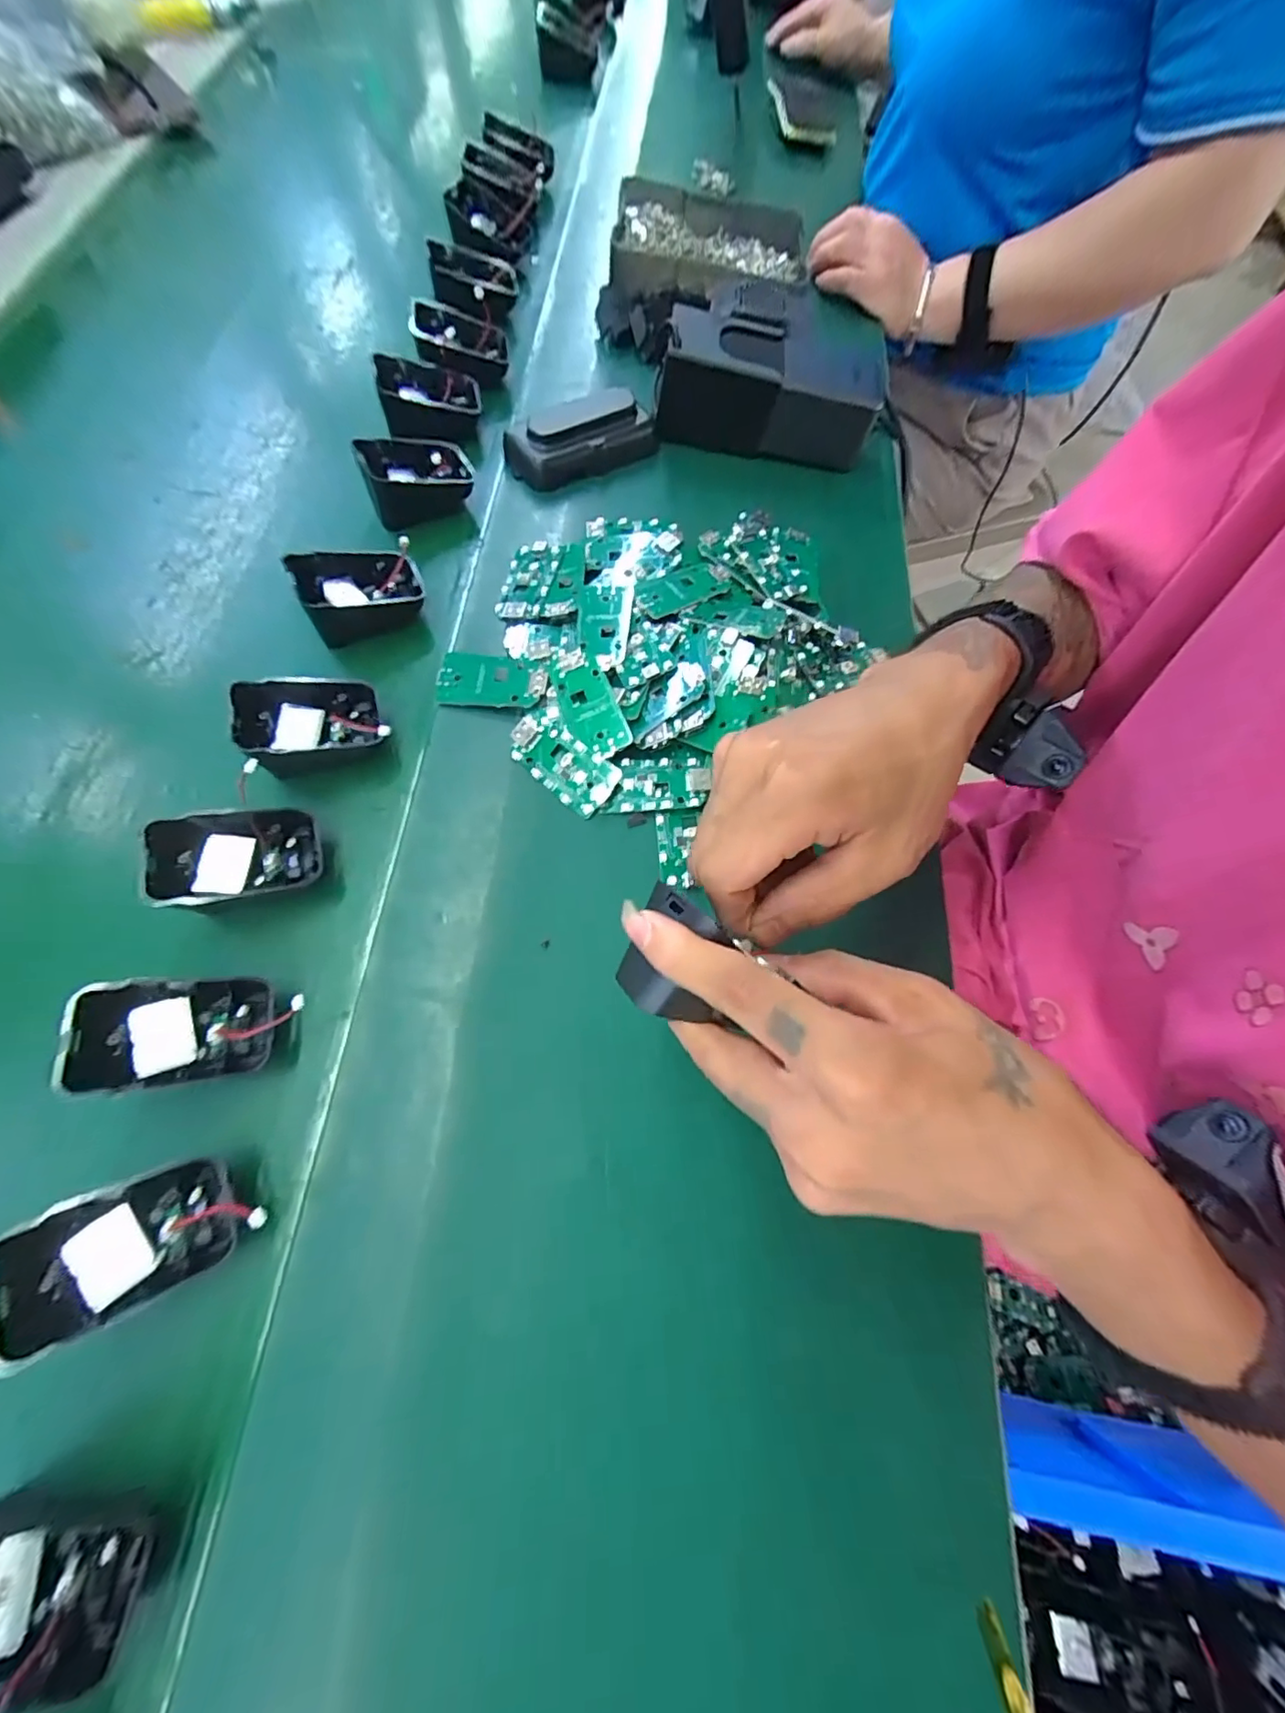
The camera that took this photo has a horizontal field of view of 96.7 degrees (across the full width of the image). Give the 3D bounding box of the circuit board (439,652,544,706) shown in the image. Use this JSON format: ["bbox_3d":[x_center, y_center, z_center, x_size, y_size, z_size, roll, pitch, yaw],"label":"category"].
[{"bbox_3d":[-0.086,-0.101,0.327,0.061,0.007,0.030,7,69,-2],"label":"circuit board"}]

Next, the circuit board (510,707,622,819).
[{"bbox_3d":[-0.044,-0.053,0.315,0.035,0.011,0.064,-41,77,-17],"label":"circuit board"}]

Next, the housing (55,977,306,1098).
[{"bbox_3d":[-0.196,0.074,0.248,0.079,0.018,0.045,3,61,-40],"label":"housing"}]

